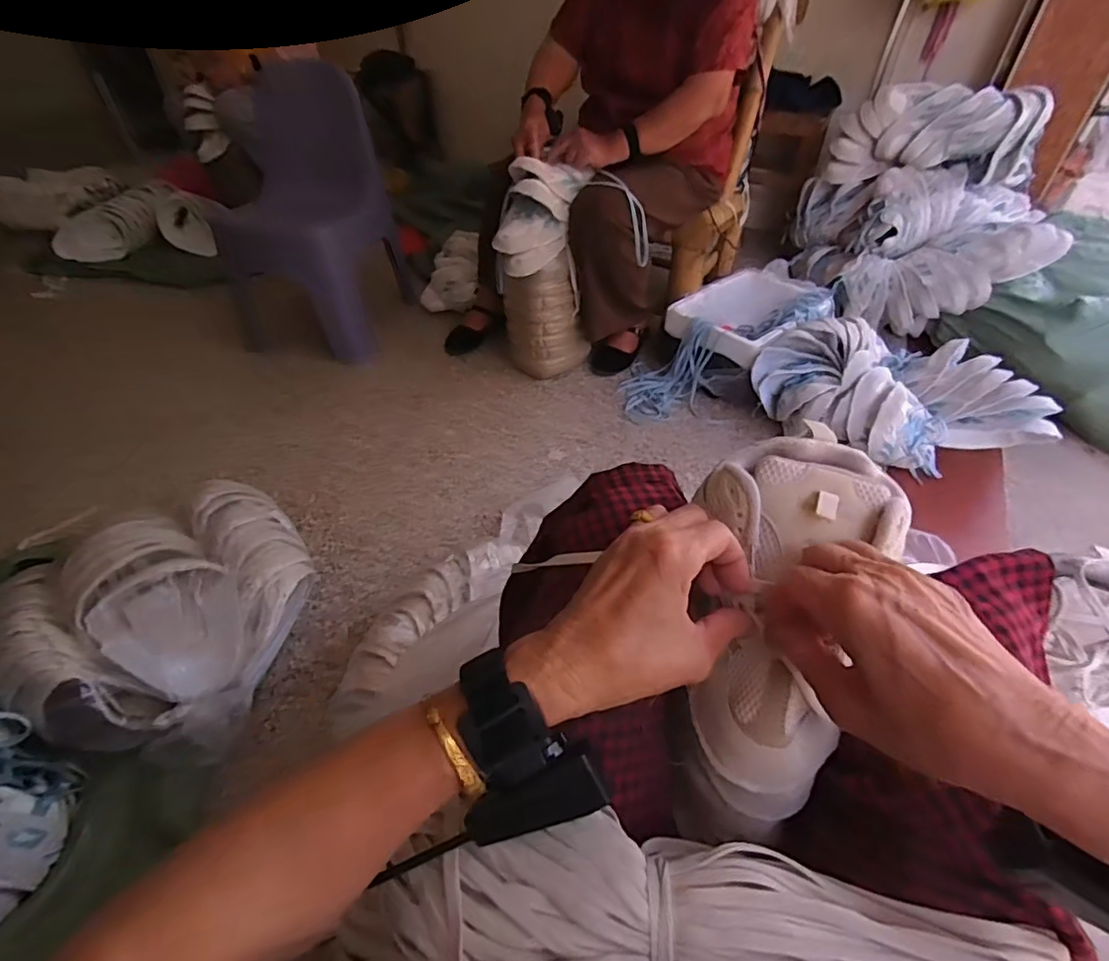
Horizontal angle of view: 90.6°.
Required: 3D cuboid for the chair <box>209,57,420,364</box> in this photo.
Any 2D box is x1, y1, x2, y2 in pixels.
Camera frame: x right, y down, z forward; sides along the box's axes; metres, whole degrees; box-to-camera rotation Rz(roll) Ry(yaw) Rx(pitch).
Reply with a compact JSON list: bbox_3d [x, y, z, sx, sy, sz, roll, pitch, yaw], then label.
[{"bbox_3d":[-0.657,-0.699,1.429,0.402,0.552,0.379,9,45,9],"label":"chair"}]

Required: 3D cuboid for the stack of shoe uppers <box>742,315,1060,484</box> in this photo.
[{"bbox_3d":[0.696,-0.187,1.161,0.514,0.179,0.311,-2,45,0],"label":"stack of shoe uppers"}]

